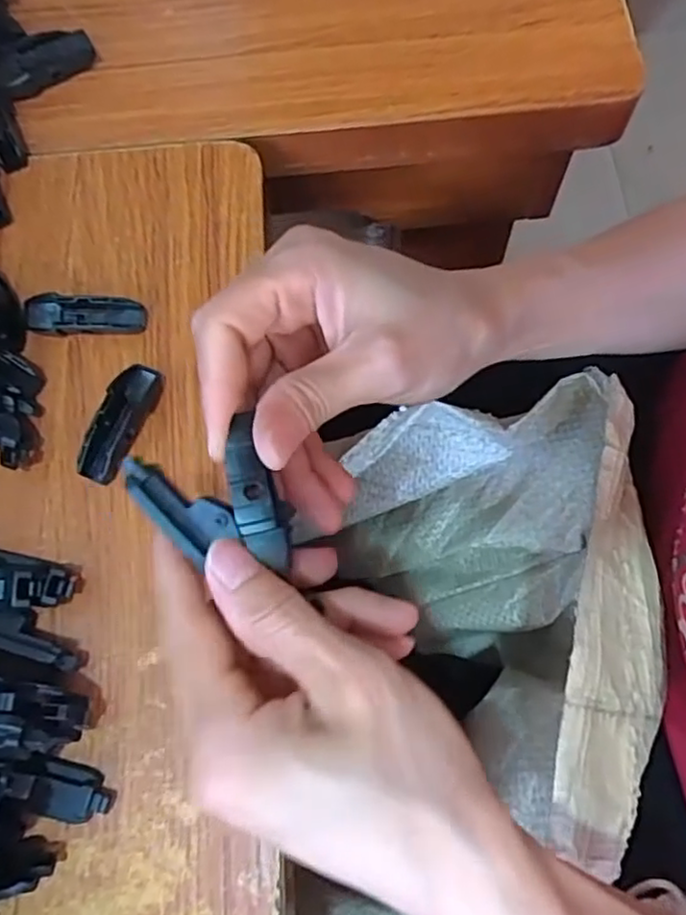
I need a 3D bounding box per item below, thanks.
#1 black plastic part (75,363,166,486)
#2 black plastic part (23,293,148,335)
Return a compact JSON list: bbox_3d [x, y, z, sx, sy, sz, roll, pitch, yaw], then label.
[{"bbox_3d":[-0.096,-0.015,0.286,0.018,0.015,0.054,23,74,9],"label":"black plastic part"},{"bbox_3d":[-0.119,-0.065,0.301,0.054,0.015,0.014,-2,71,1],"label":"black plastic part"}]

